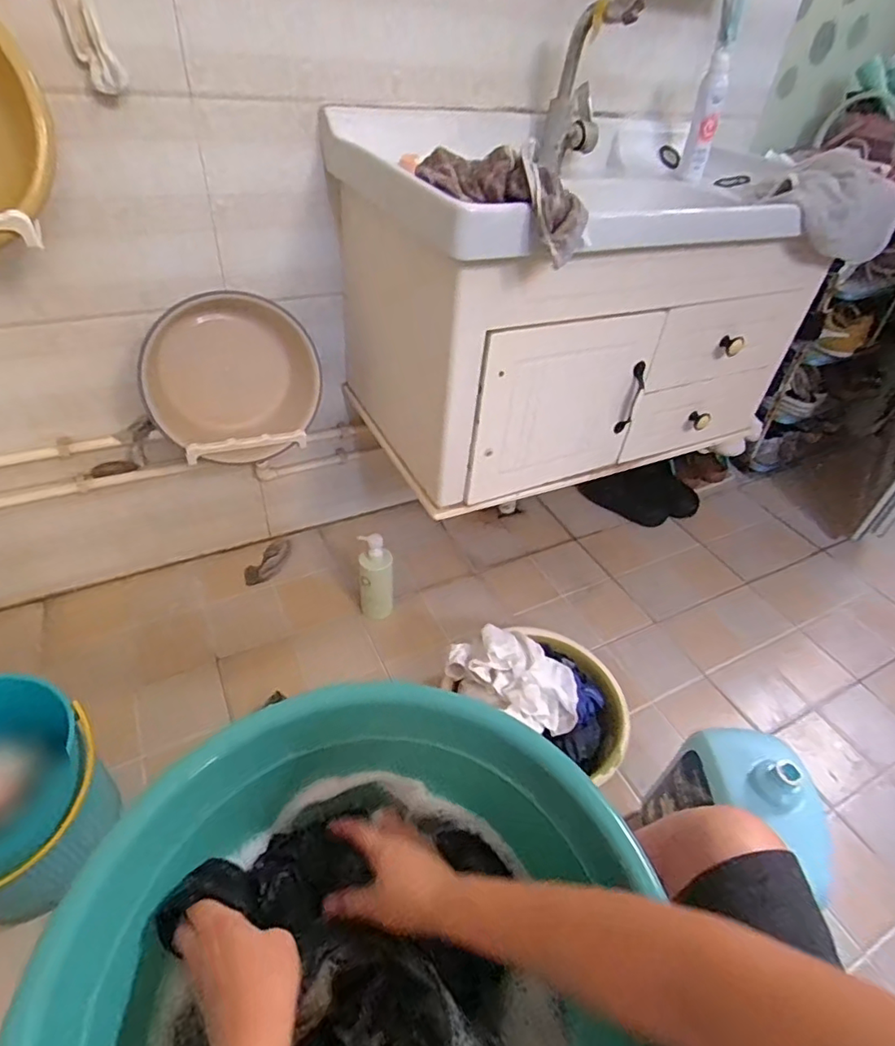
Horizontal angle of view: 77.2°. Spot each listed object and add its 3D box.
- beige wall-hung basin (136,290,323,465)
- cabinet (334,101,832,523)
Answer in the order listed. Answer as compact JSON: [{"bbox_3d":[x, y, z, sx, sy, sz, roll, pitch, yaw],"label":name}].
[{"bbox_3d":[-0.367,-0.249,0.972,0.282,0.272,0.123,-12,27,-17],"label":"beige wall-hung basin"},{"bbox_3d":[0.217,-0.403,1.030,0.730,0.482,0.493,-16,47,-23],"label":"cabinet"}]

